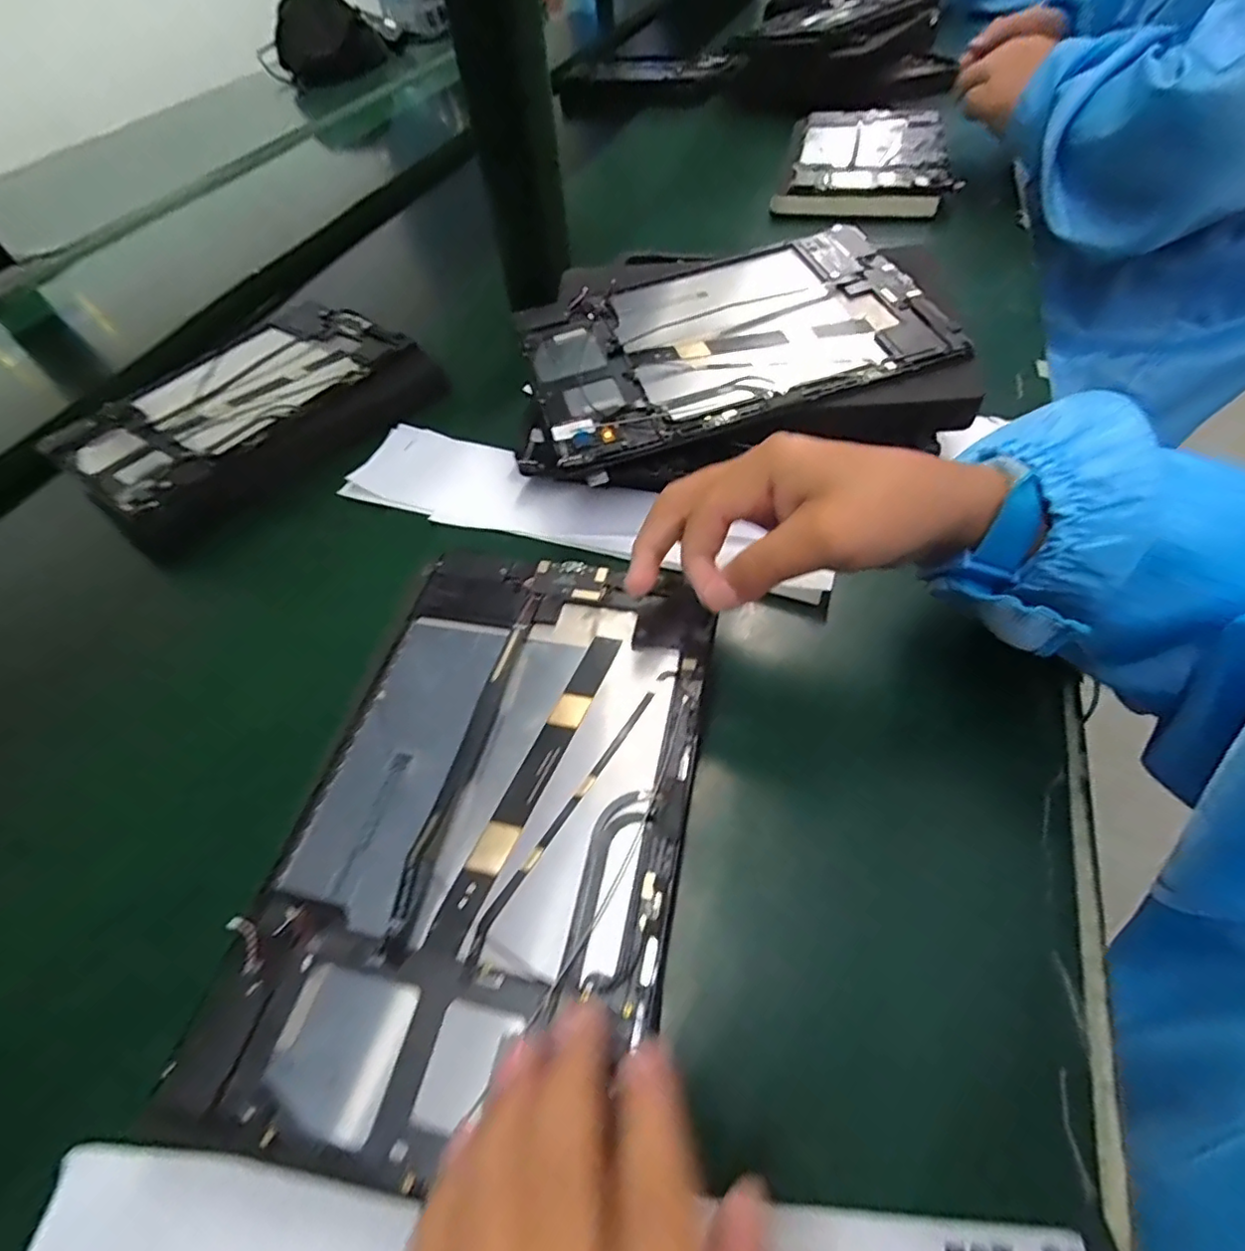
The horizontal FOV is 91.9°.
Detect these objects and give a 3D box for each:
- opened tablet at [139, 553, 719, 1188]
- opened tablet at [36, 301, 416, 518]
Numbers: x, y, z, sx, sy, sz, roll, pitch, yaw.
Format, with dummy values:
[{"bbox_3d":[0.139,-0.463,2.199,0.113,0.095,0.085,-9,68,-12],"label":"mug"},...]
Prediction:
[{"bbox_3d":[-0.050,0.065,0.241,0.148,0.008,0.233,7,55,10],"label":"opened tablet"},{"bbox_3d":[-0.290,-0.177,0.455,0.139,0.008,0.236,31,62,24],"label":"opened tablet"}]

